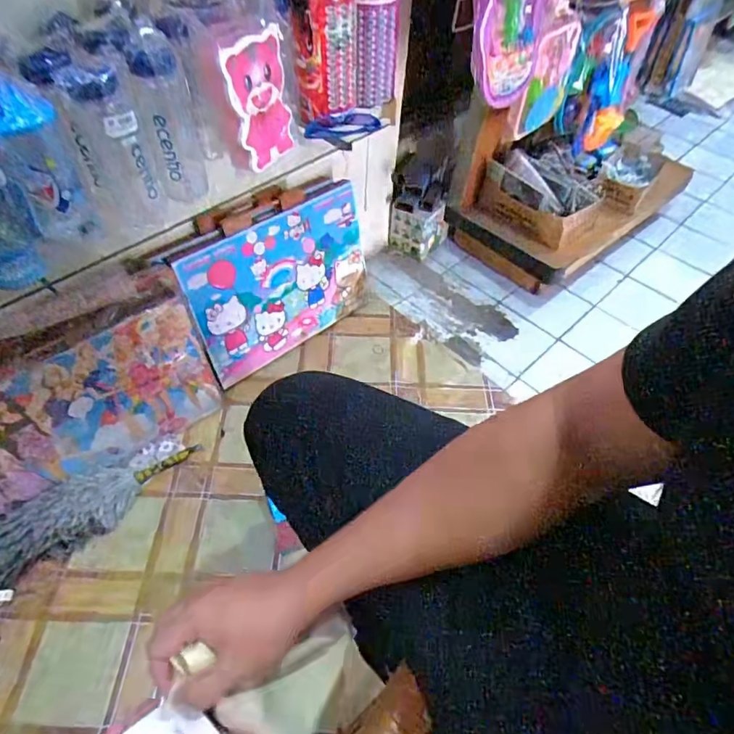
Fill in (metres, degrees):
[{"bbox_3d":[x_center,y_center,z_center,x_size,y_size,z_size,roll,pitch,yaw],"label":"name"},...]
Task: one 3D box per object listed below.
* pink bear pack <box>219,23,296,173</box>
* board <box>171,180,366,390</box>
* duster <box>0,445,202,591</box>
[{"bbox_3d":[-0.154,-0.408,0.760,0.016,0.167,0.129,22,56,29],"label":"pink bear pack"},{"bbox_3d":[-0.196,-0.200,1.204,0.486,0.337,0.025,-34,45,-29],"label":"board"},{"bbox_3d":[-0.586,0.294,0.972,0.501,0.080,0.113,-26,58,-22],"label":"duster"}]

